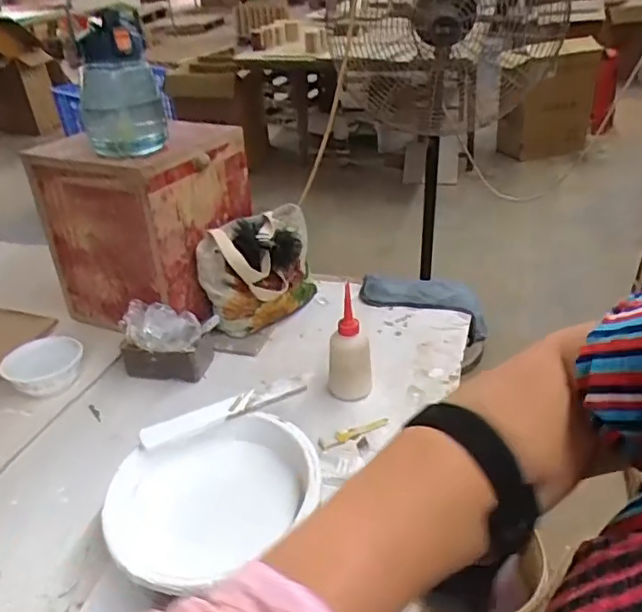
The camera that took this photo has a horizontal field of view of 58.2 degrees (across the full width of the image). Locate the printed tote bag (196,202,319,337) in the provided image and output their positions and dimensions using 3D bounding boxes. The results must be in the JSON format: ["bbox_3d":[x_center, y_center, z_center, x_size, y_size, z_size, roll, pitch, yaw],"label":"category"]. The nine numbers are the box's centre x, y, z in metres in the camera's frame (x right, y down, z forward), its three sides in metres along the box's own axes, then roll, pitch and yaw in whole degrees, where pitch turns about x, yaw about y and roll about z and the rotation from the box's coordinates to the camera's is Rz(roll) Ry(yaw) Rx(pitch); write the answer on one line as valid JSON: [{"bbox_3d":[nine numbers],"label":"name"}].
[{"bbox_3d":[-0.098,-0.062,0.993,0.105,0.166,0.215,17,38,27],"label":"printed tote bag"}]

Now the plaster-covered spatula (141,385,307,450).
[{"bbox_3d":[-0.114,0.124,0.684,0.194,0.013,0.027,-17,36,-18],"label":"plaster-covered spatula"}]

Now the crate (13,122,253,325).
[{"bbox_3d":[-0.288,-0.149,0.992,0.260,0.280,0.249,14,38,25],"label":"crate"}]

